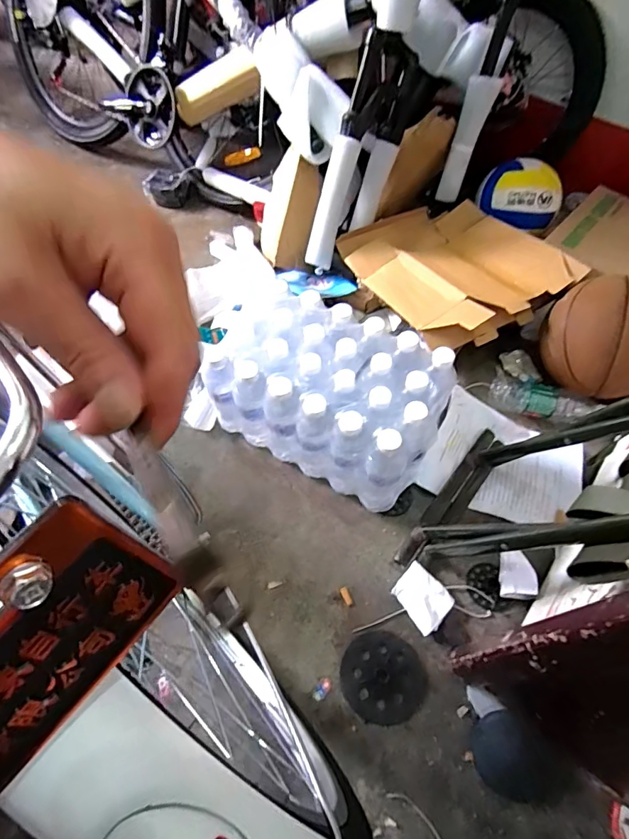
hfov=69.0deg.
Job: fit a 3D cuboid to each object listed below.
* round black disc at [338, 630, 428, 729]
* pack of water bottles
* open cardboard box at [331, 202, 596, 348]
[{"bbox_3d":[0.102,0.378,0.674,0.119,0.012,0.117,1,58,-1],"label":"round black disc"},{"bbox_3d":[0.026,-0.034,0.803,0.369,0.223,0.228,28,61,15],"label":"pack of water bottles"},{"bbox_3d":[0.291,-0.331,0.982,0.345,0.064,0.389,-27,56,-13],"label":"open cardboard box"}]

